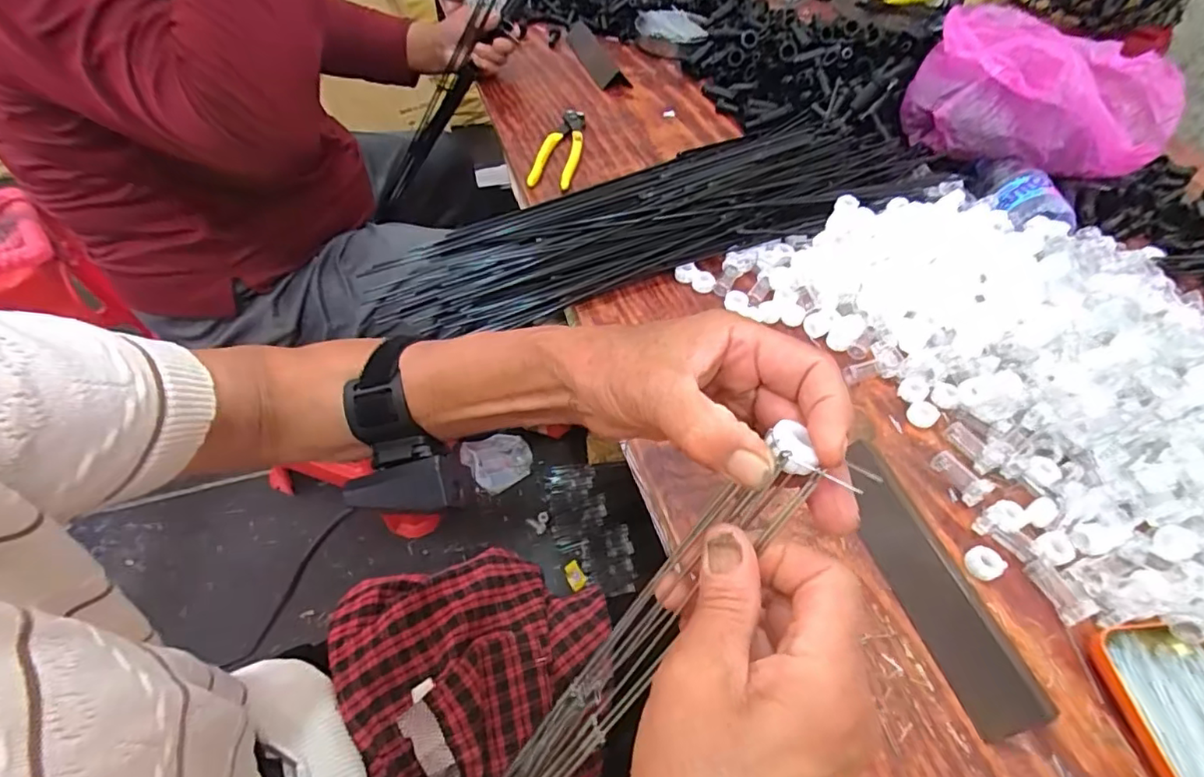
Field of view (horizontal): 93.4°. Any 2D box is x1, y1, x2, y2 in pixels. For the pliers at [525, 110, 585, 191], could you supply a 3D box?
[{"bbox_3d":[-0.053,-0.297,0.704,0.048,0.020,0.161,8,53,3],"label":"pliers"}]

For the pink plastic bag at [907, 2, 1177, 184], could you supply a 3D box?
[{"bbox_3d":[0.508,-0.348,0.653,0.266,0.105,0.190,23,55,15],"label":"pink plastic bag"}]

